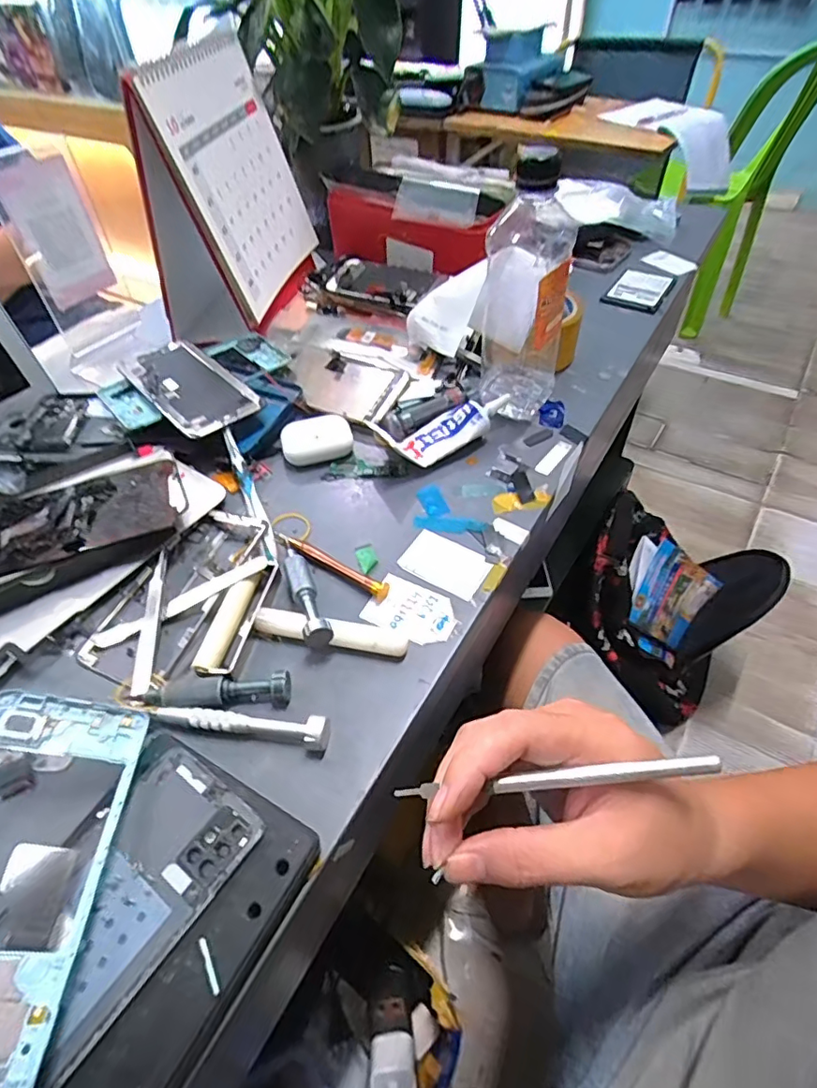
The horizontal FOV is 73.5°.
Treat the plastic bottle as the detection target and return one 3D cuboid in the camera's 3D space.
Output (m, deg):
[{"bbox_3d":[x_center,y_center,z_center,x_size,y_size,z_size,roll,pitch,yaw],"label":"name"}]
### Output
[{"bbox_3d":[0.097,-0.210,0.446,0.079,0.188,0.092,13,53,6],"label":"plastic bottle"}]

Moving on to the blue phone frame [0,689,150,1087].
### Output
[{"bbox_3d":[-0.174,0.139,0.238,0.074,0.004,0.153,16,44,-18],"label":"blue phone frame"}]

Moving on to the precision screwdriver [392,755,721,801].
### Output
[{"bbox_3d":[0.064,0.103,0.241,0.142,0.004,0.007,-7,52,5],"label":"precision screwdriver"}]

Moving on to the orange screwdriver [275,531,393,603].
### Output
[{"bbox_3d":[-0.057,0.011,0.387,0.099,0.010,0.011,29,56,18],"label":"orange screwdriver"}]

